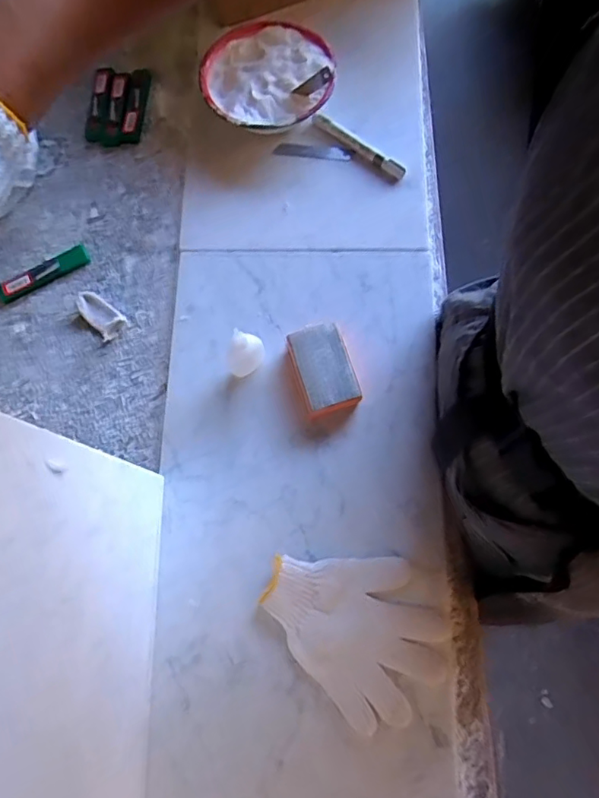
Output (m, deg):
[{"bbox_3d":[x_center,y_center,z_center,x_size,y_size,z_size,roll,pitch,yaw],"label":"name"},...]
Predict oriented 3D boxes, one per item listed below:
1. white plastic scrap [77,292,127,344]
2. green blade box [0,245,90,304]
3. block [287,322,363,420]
[{"bbox_3d":[-0.240,-0.104,0.651,0.035,0.017,0.067,-43,78,-9],"label":"white plastic scrap"},{"bbox_3d":[-0.318,-0.156,0.672,0.115,0.009,0.029,-28,76,-6],"label":"green blade box"},{"bbox_3d":[0.026,-0.032,0.599,0.059,0.032,0.092,-17,75,-3],"label":"block"}]

